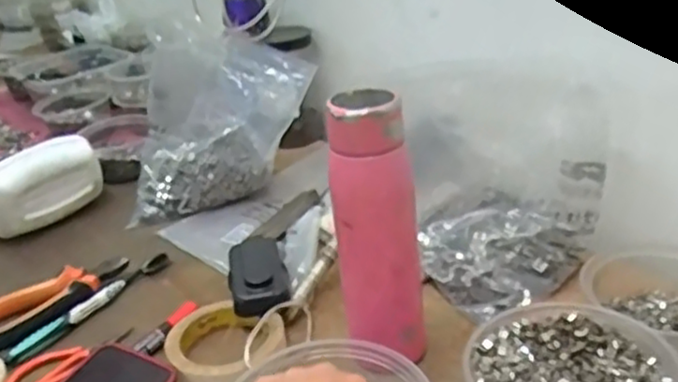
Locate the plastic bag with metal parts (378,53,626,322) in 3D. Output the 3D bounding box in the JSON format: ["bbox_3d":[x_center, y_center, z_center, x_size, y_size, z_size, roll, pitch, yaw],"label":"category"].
[{"bbox_3d":[0.155,-0.012,0.619,0.180,0.188,0.132,6,29,22],"label":"plastic bag with metal parts"}]

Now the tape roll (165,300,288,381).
[{"bbox_3d":[-0.100,0.133,0.596,0.097,0.028,0.093,-5,27,2],"label":"tape roll"}]

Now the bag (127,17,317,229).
[{"bbox_3d":[-0.156,-0.093,0.853,0.233,0.180,0.136,-14,28,-16],"label":"bag"}]

